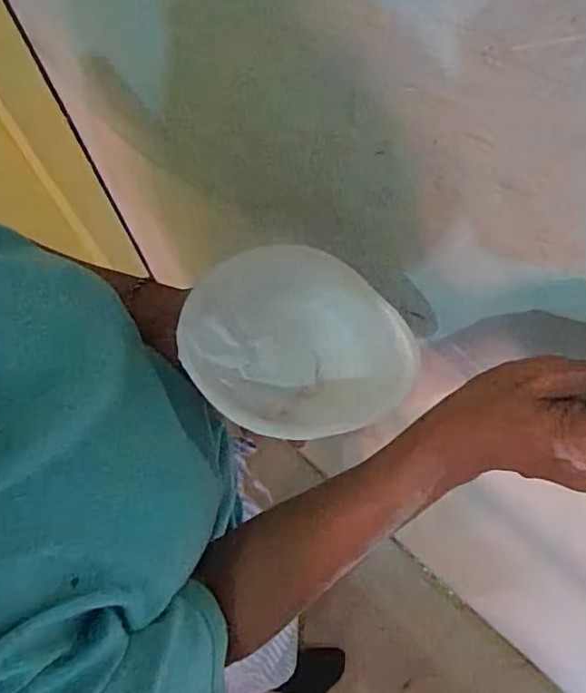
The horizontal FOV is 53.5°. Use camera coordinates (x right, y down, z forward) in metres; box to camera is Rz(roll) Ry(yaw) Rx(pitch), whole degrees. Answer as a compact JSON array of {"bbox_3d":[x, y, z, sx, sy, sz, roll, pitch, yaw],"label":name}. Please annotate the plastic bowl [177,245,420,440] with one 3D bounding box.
[{"bbox_3d":[0.002,0.002,0.393,0.148,0.075,0.129,32,72,16],"label":"plastic bowl"}]

